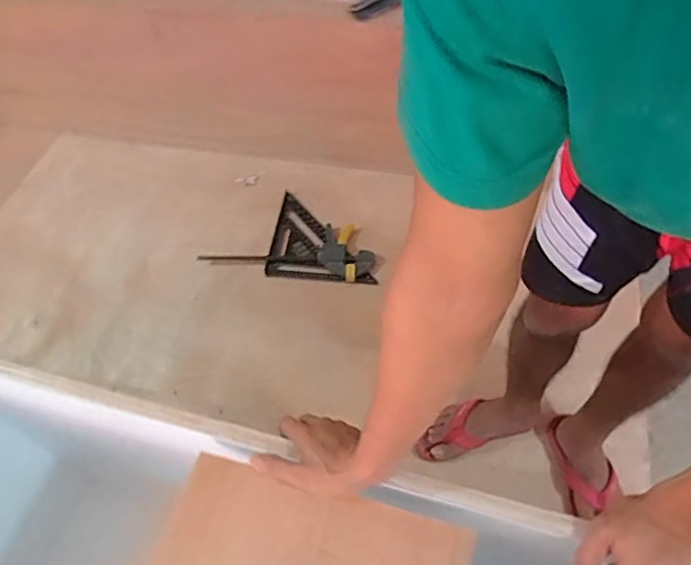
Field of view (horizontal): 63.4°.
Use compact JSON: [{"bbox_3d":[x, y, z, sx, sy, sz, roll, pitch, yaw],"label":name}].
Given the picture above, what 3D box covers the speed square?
[{"bbox_3d":[-0.055,-0.131,1.564,0.294,0.021,0.300,4,55,8],"label":"speed square"}]

